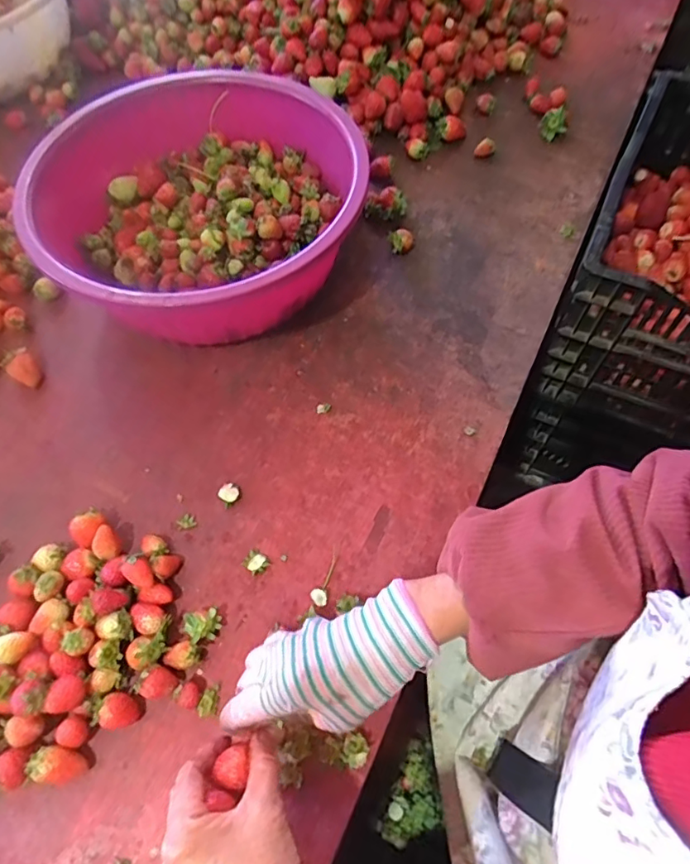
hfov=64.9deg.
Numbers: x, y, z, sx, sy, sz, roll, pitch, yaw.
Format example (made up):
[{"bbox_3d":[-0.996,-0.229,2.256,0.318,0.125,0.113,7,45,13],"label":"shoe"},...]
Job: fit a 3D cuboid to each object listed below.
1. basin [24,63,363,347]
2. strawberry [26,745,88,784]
[{"bbox_3d":[-0.149,-0.232,0.593,0.324,0.126,0.324,-3,65,6],"label":"basin"},{"bbox_3d":[-0.204,0.239,0.390,0.034,0.025,0.023,-2,63,0],"label":"strawberry"}]

